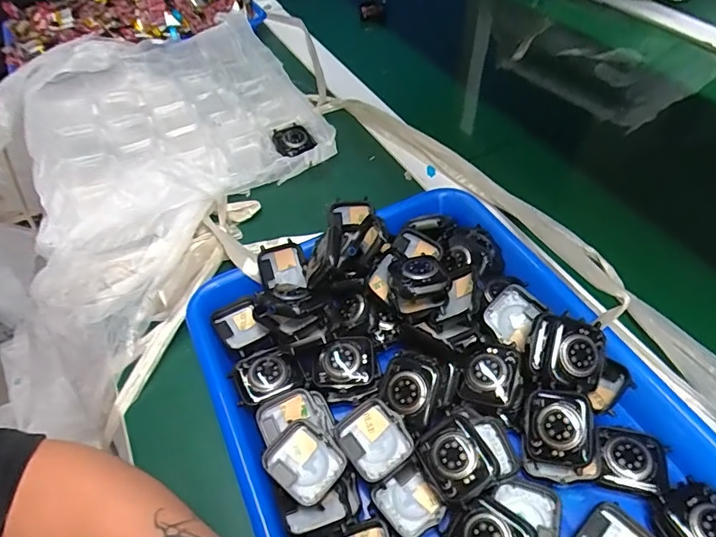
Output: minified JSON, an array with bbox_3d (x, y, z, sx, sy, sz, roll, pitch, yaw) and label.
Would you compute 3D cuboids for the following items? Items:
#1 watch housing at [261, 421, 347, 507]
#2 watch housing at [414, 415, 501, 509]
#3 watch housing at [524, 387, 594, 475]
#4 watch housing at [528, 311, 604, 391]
[{"bbox_3d":[-0.031,0.112,0.289,0.040,0.010,0.035,31,59,28],"label":"watch housing"},{"bbox_3d":[0.056,0.108,0.280,0.035,0.012,0.042,-24,51,-13],"label":"watch housing"},{"bbox_3d":[0.118,0.094,0.291,0.037,0.007,0.043,-1,75,19],"label":"watch housing"},{"bbox_3d":[0.131,0.052,0.309,0.042,0.016,0.043,14,77,4],"label":"watch housing"}]

